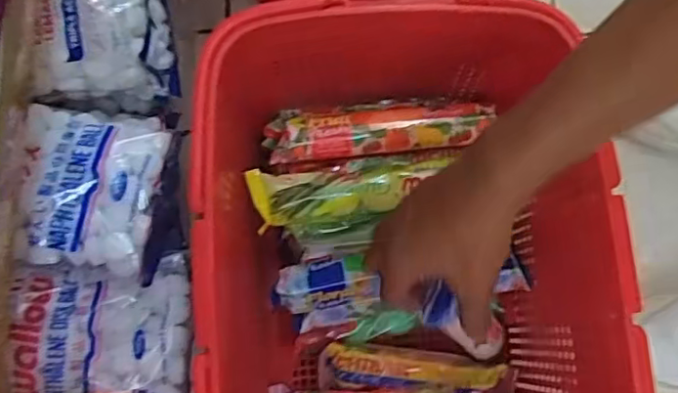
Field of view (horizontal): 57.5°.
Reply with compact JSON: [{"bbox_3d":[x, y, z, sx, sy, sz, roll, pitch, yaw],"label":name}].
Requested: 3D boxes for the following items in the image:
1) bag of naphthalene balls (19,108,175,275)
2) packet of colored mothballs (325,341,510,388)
[{"bbox_3d":[-0.174,-0.010,0.435,0.093,0.034,0.118,-1,79,-1],"label":"bag of naphthalene balls"},{"bbox_3d":[0.069,0.160,0.576,0.160,0.026,0.037,4,79,1],"label":"packet of colored mothballs"}]

